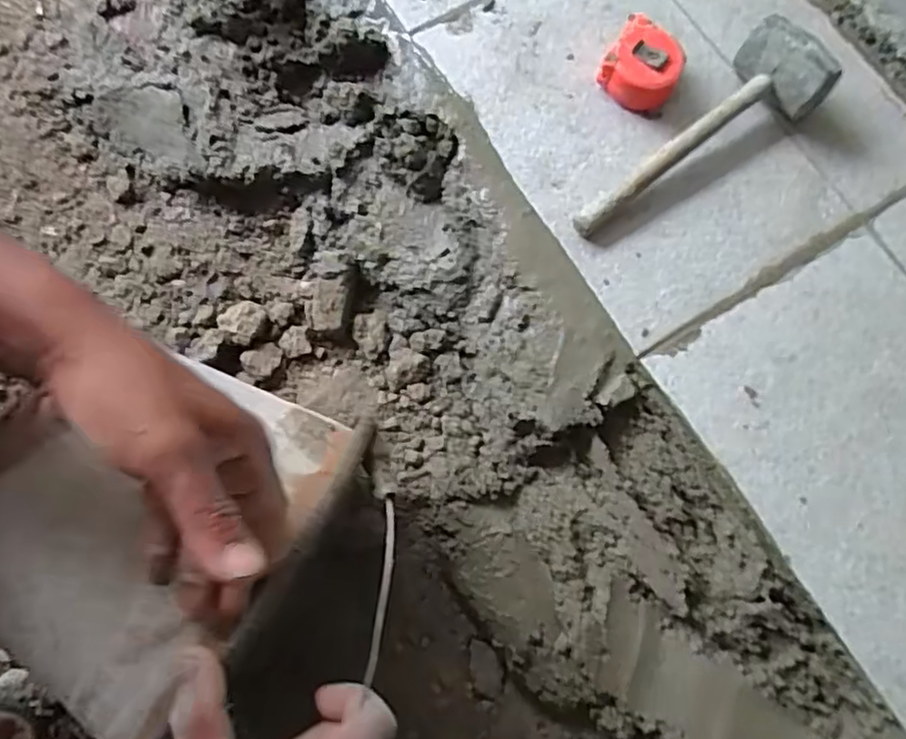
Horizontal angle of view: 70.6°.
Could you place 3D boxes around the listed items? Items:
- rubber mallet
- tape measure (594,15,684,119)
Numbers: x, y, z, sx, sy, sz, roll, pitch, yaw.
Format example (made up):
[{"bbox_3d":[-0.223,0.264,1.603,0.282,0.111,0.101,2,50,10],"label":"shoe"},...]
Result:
[{"bbox_3d":[0.238,-0.211,0.597,0.277,0.062,0.087,-44,81,-11],"label":"rubber mallet"},{"bbox_3d":[0.189,-0.303,0.635,0.076,0.044,0.084,25,76,4],"label":"tape measure"}]

